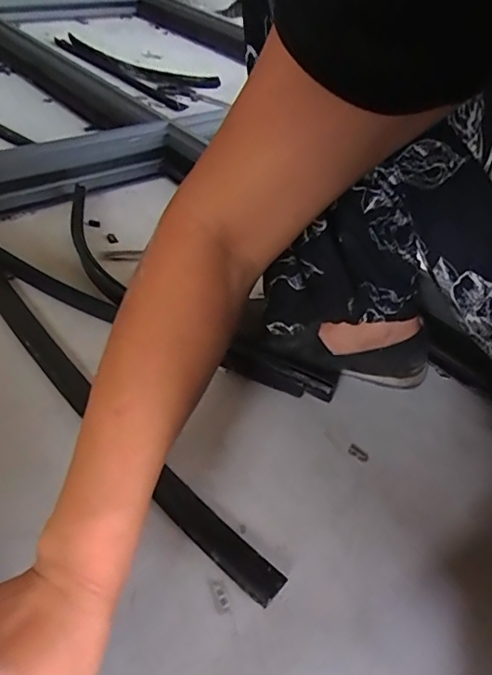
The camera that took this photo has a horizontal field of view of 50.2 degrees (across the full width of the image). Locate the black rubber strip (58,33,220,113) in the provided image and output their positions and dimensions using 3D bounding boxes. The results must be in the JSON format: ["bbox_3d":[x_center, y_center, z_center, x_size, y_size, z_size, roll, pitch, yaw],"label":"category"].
[{"bbox_3d":[-0.287,-0.670,1.272,0.141,0.036,0.546,-29,53,-34],"label":"black rubber strip"}]

